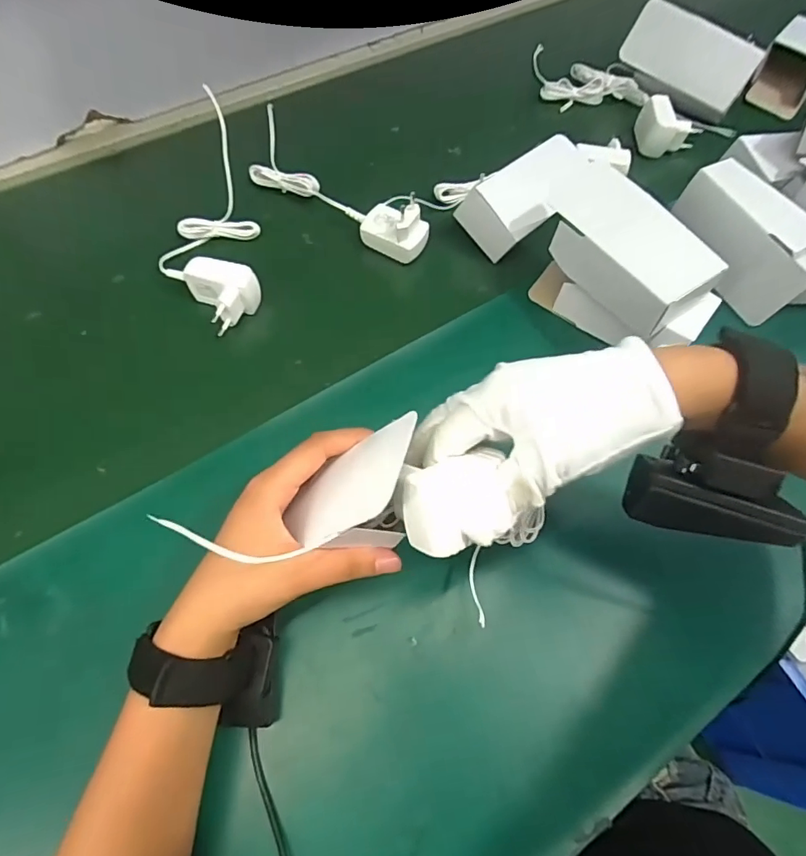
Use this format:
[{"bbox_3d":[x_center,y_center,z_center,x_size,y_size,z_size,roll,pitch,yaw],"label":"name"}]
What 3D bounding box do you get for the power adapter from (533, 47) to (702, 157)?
[{"bbox_3d":[0.241,-0.409,0.593,0.094,0.042,0.240,-41,72,-17],"label":"power adapter"}]

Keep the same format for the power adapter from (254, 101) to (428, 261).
[{"bbox_3d":[-0.082,-0.247,0.497,0.252,0.058,0.068,40,71,16],"label":"power adapter"}]

